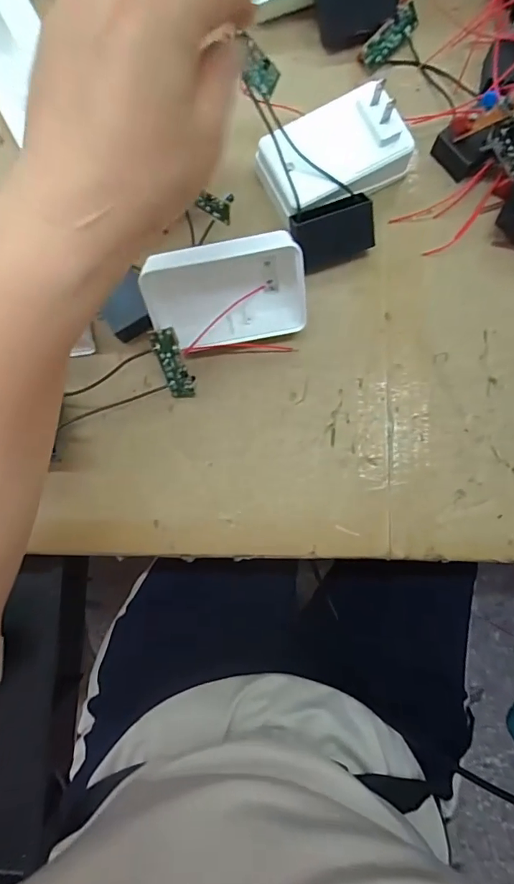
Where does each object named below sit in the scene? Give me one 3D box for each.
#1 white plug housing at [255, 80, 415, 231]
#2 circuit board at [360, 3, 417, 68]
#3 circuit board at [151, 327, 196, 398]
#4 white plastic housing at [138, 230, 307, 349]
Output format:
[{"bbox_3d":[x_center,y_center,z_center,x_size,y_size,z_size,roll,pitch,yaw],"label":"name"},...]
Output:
[{"bbox_3d":[0.049,-0.174,0.288,0.090,0.037,0.060,-27,85,0],"label":"white plug housing"},{"bbox_3d":[0.088,-0.267,0.306,0.044,0.004,0.016,-44,127,4],"label":"circuit board"},{"bbox_3d":[-0.051,-0.048,0.283,0.016,0.005,0.045,-17,121,1],"label":"circuit board"},{"bbox_3d":[-0.019,-0.088,0.279,0.088,0.059,0.029,-13,45,-1],"label":"white plastic housing"}]

